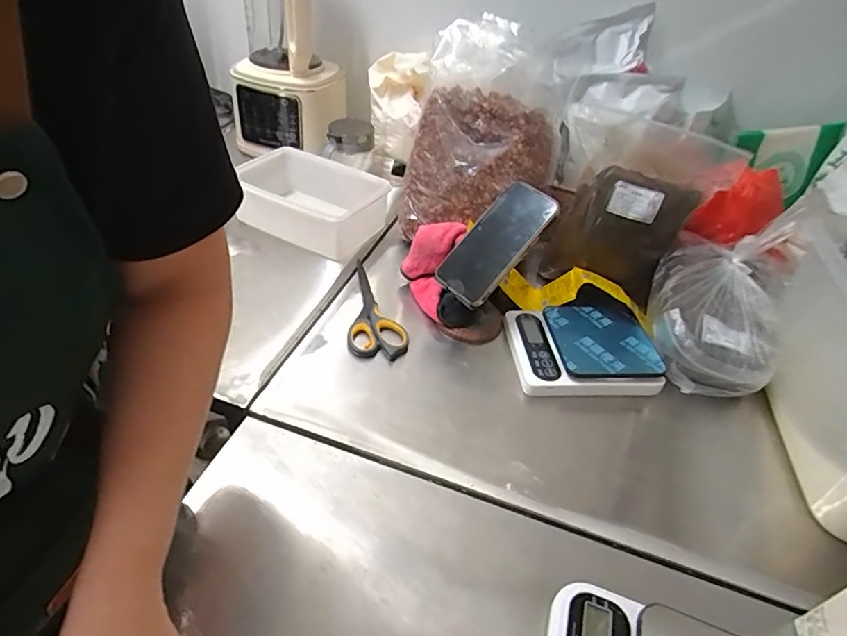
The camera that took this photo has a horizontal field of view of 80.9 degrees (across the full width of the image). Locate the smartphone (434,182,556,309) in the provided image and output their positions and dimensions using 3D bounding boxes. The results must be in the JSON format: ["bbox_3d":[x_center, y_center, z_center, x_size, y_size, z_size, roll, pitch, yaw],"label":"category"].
[{"bbox_3d":[0.086,-0.095,0.613,0.158,0.017,0.084,-49,59,3],"label":"smartphone"}]

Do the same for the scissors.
[{"bbox_3d":[-0.057,-0.015,0.658,0.071,0.017,0.178,2,40,-4],"label":"scissors"}]

